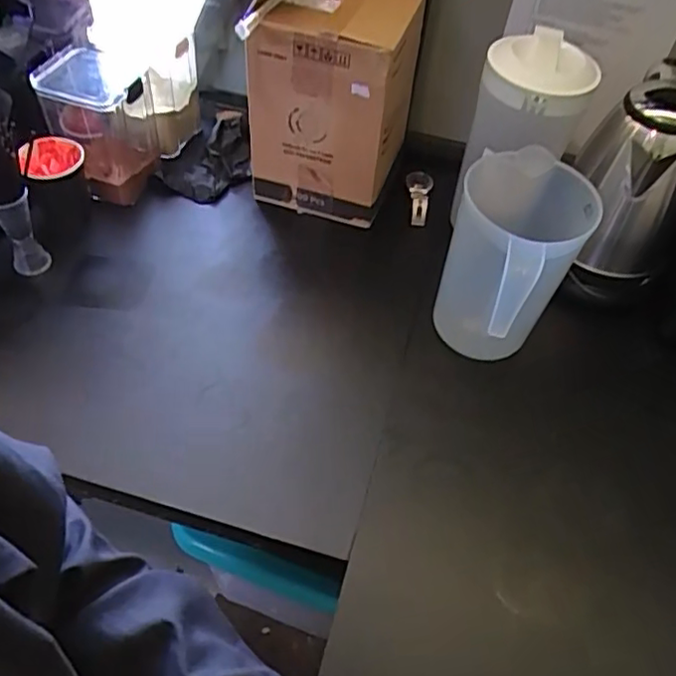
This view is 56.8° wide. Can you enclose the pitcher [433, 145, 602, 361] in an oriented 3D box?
[{"bbox_3d":[0.170,-0.071,0.676,0.139,0.201,0.189,27,54,15],"label":"pitcher"}]

